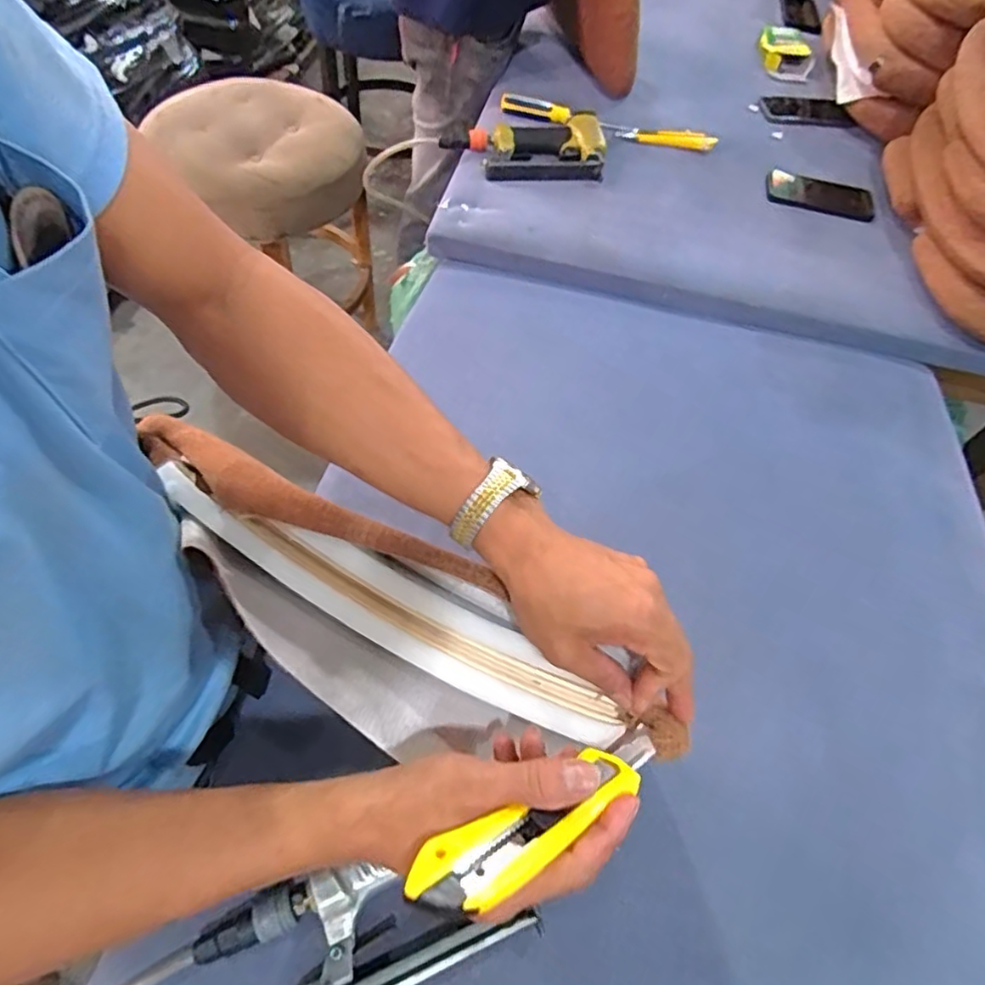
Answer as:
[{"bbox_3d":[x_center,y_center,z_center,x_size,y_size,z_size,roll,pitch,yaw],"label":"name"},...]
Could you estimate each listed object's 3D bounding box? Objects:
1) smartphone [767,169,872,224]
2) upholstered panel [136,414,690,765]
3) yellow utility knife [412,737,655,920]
[{"bbox_3d":[0.520,-0.473,0.992,0.164,0.010,0.089,21,58,7],"label":"smartphone"},{"bbox_3d":[-0.081,0.080,0.406,0.403,0.073,0.111,31,62,6],"label":"upholstered panel"},{"bbox_3d":[0.031,0.162,0.316,0.162,0.017,0.030,-12,56,-37],"label":"yellow utility knife"}]

